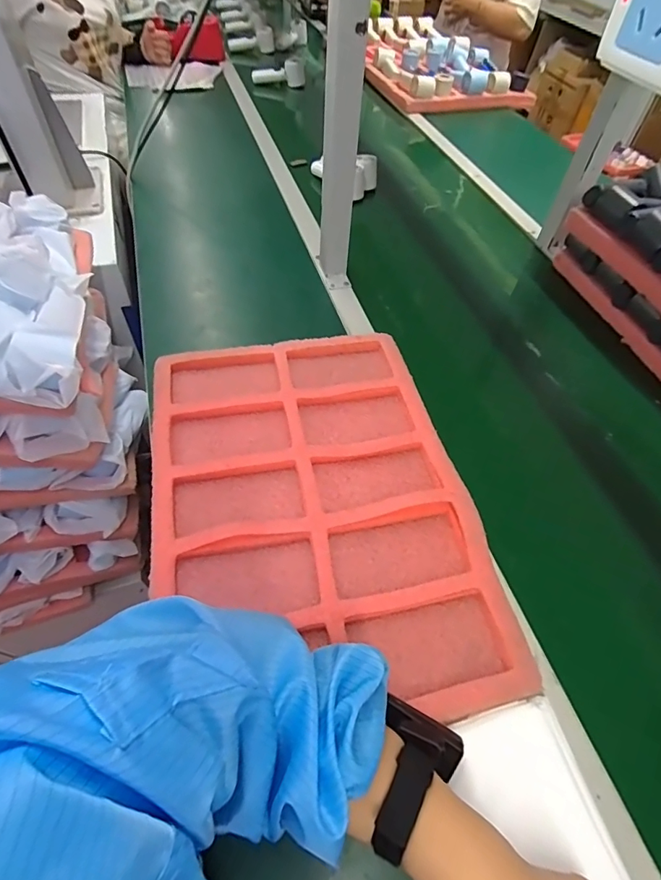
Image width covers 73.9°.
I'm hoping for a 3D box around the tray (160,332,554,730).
[{"bbox_3d":[-0.022,0.056,0.486,0.317,0.029,0.463,-9,56,-10],"label":"tray"}]

